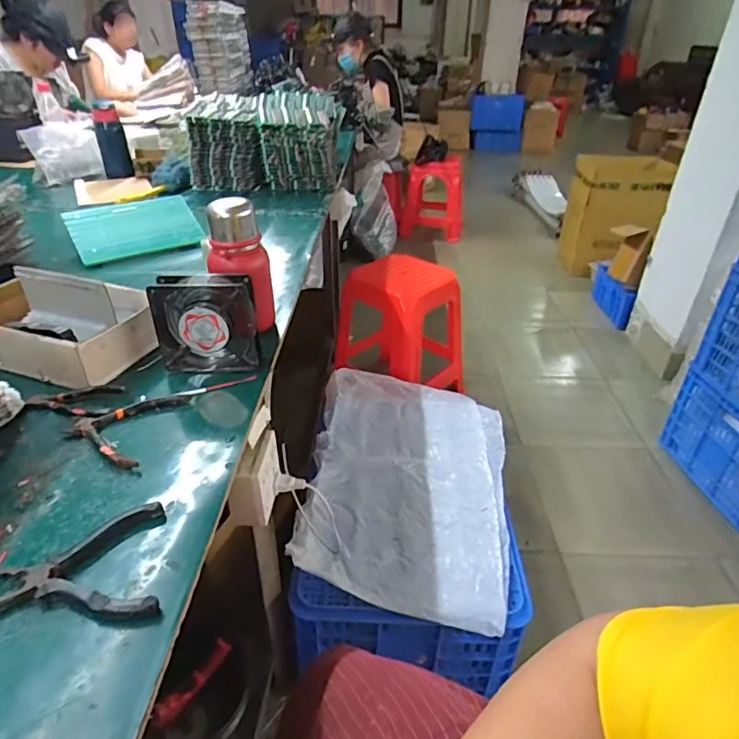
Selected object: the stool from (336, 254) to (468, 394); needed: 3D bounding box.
[{"bbox_3d":[0.111,-0.137,1.776,0.375,0.470,0.352,25,40,32],"label":"stool"}]

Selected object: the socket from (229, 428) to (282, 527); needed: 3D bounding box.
[{"bbox_3d":[-0.141,0.133,0.626,0.044,0.085,0.090,4,33,4],"label":"socket"}]

